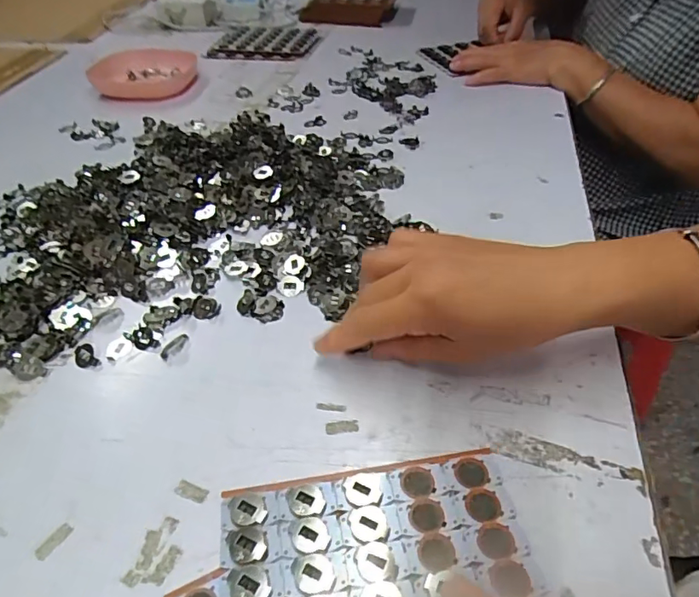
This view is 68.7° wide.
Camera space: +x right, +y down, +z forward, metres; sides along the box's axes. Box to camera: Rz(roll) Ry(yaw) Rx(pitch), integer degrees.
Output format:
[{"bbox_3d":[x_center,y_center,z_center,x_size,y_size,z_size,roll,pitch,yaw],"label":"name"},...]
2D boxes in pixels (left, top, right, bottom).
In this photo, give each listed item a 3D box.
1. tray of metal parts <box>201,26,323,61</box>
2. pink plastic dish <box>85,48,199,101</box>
[{"bbox_3d":[-0.138,-0.425,0.834,0.170,0.010,0.158,5,43,8],"label":"tray of metal parts"},{"bbox_3d":[-0.284,-0.312,0.708,0.122,0.032,0.130,-2,43,1],"label":"pink plastic dish"}]

